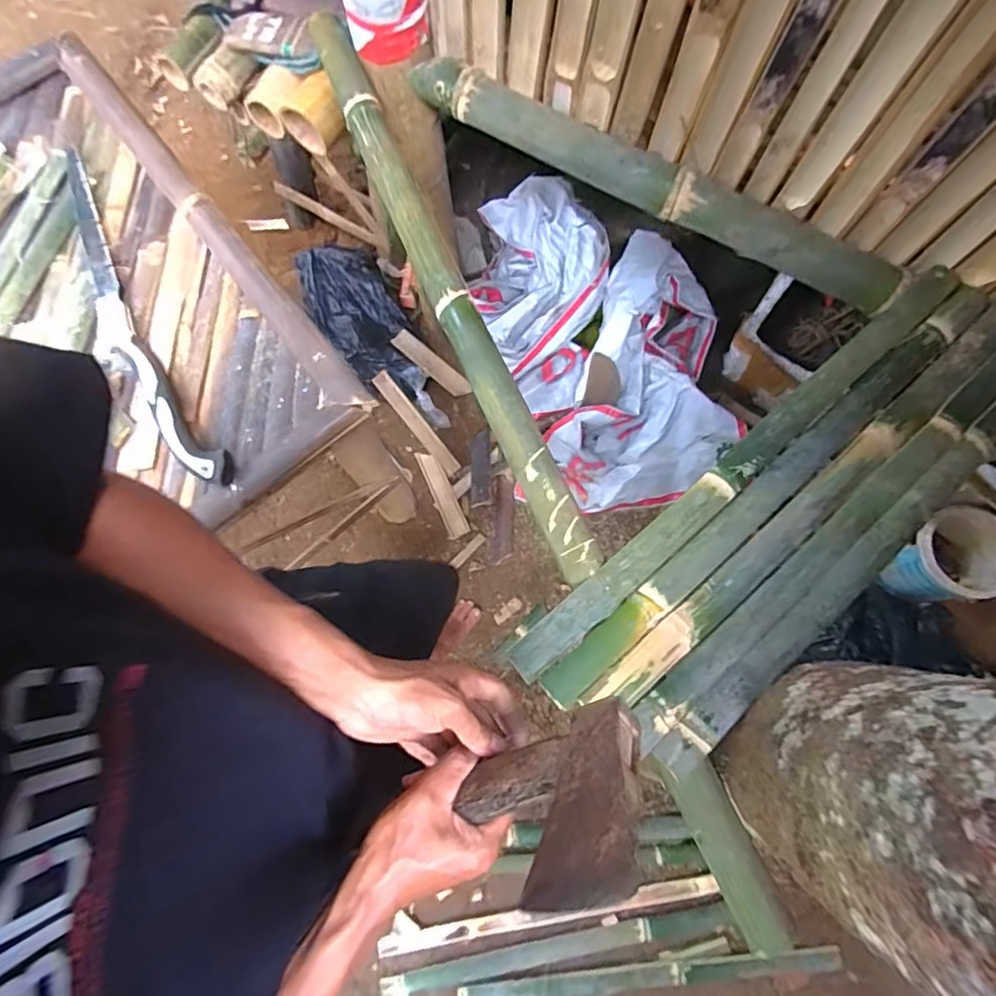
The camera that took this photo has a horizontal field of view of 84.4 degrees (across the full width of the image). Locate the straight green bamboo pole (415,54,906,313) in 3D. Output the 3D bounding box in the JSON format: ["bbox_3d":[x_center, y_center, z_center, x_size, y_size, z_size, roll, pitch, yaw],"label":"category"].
[{"bbox_3d":[0.210,-0.455,0.789,0.737,0.069,0.085,30,73,9],"label":"straight green bamboo pole"}]

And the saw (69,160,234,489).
[{"bbox_3d":[-0.532,-0.258,0.778,0.080,0.023,0.600,-31,76,-6],"label":"saw"}]

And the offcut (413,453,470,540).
[{"bbox_3d":[-0.143,-0.011,1.389,0.054,0.016,0.235,-26,83,-1],"label":"offcut"}]

